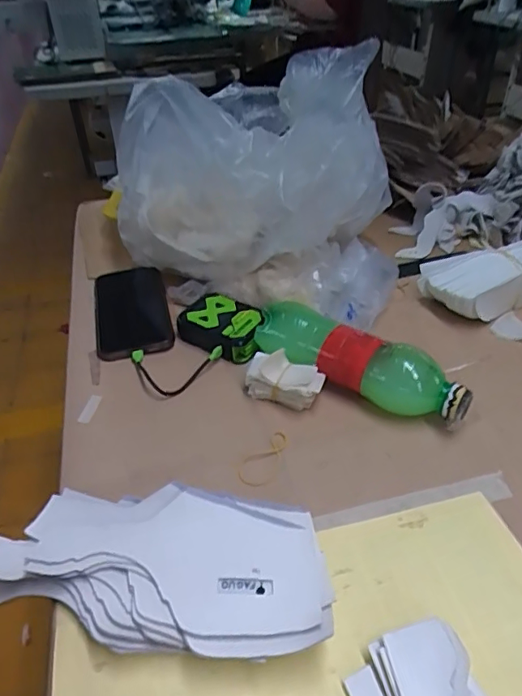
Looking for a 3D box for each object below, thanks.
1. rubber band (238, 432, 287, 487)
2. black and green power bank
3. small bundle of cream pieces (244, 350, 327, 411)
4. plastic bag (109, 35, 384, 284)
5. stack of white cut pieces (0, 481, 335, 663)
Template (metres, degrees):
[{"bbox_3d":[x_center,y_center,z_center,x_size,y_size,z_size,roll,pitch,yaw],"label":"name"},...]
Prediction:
[{"bbox_3d":[0.006,0.092,0.434,0.029,0.005,0.055,29,48,34],"label":"rubber band"},{"bbox_3d":[-0.040,-0.021,0.556,0.093,0.031,0.070,25,46,31],"label":"black and green power bank"},{"bbox_3d":[0.021,0.028,0.482,0.067,0.046,0.035,11,40,16],"label":"small bundle of cream pieces"},{"bbox_3d":[-0.023,-0.197,0.580,0.279,0.222,0.156,15,42,21],"label":"plastic bag"},{"bbox_3d":[-0.077,0.145,0.349,0.240,0.031,0.100,4,39,9],"label":"stack of white cut pieces"}]

